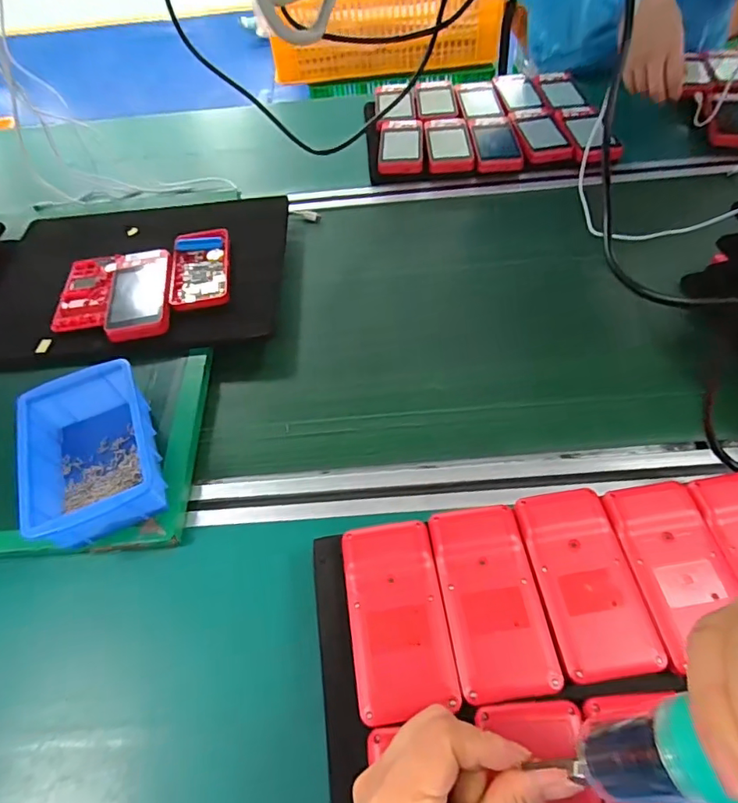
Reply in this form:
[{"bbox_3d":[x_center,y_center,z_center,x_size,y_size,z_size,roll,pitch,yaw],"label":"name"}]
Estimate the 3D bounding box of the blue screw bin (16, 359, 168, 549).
[{"bbox_3d":[-0.232,0.044,0.427,0.096,0.059,0.148,-22,56,-11],"label":"blue screw bin"}]

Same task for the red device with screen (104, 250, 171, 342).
[{"bbox_3d":[-0.253,-0.120,0.554,0.068,0.018,0.135,-11,55,-4],"label":"red device with screen"}]

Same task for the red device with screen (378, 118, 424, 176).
[{"bbox_3d":[0.047,-0.377,0.725,0.063,0.013,0.127,0,55,4],"label":"red device with screen"}]

